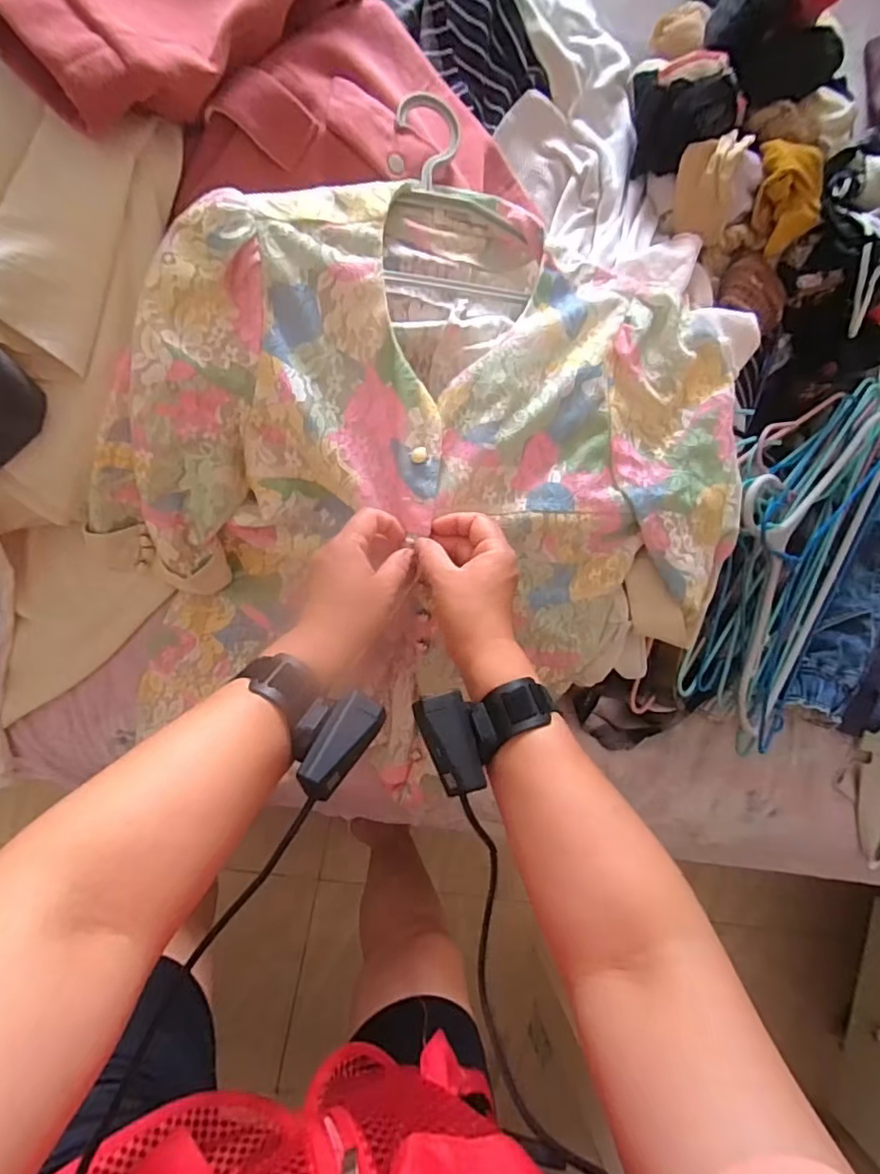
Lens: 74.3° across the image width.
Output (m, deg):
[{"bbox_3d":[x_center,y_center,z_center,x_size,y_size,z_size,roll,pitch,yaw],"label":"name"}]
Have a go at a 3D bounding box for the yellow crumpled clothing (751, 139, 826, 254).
[{"bbox_3d":[0.351,-0.391,0.579,0.072,0.036,0.094,9,92,-9],"label":"yellow crumpled clothing"}]

